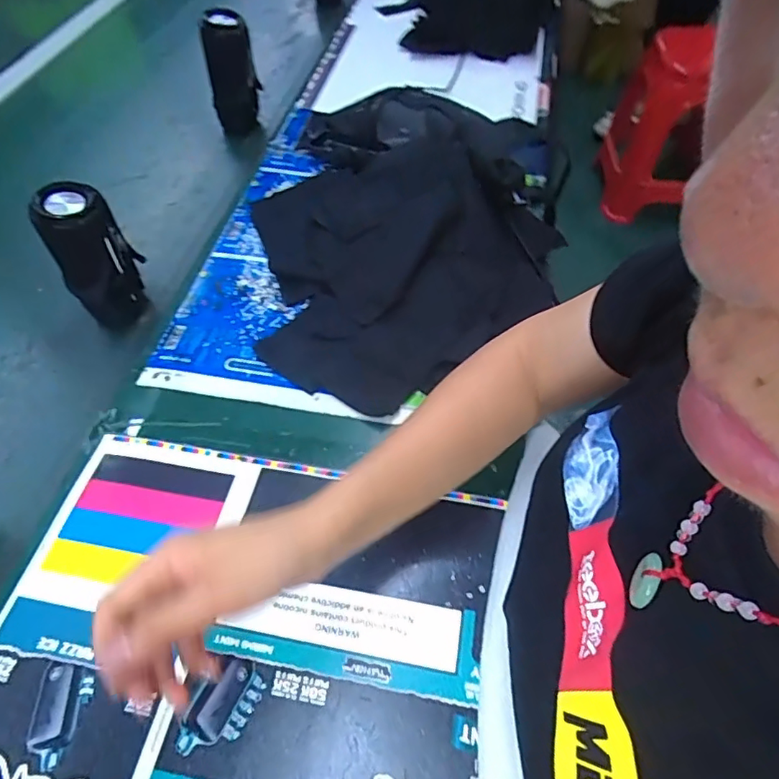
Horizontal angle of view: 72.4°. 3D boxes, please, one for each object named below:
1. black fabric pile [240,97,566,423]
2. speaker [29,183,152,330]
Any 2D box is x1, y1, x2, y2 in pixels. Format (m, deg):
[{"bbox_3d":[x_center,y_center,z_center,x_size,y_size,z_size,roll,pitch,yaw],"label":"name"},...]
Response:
[{"bbox_3d":[0.032,-0.208,0.632,0.391,0.087,0.500,0,54,1],"label":"black fabric pile"},{"bbox_3d":[-0.294,-0.128,0.545,0.062,0.150,0.058,-15,55,-10],"label":"speaker"}]

